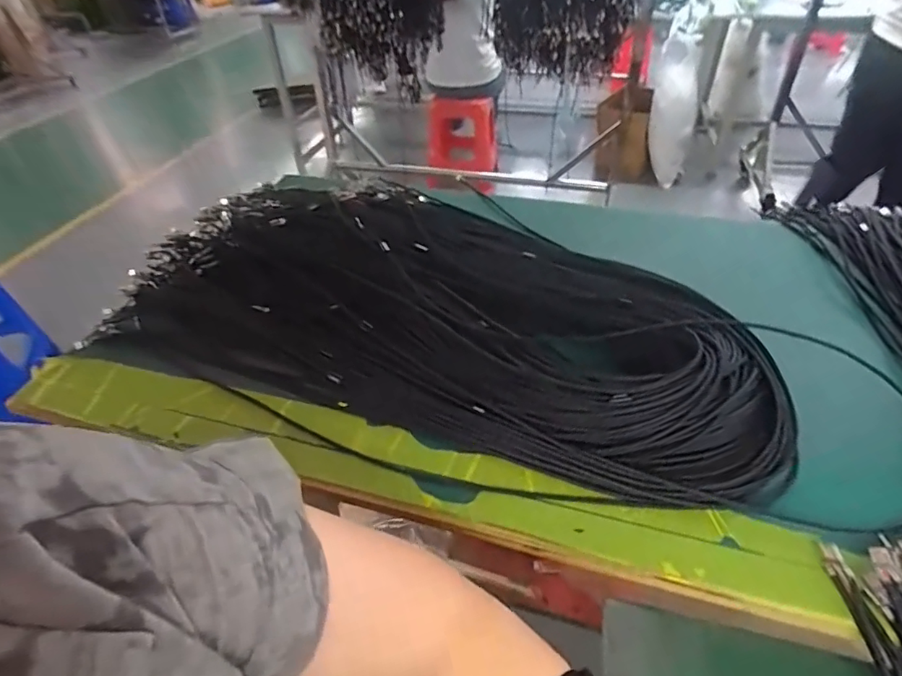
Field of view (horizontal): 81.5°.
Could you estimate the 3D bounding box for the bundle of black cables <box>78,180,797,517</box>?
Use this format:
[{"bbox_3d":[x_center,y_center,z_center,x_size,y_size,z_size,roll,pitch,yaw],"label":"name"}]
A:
[{"bbox_3d":[-0.032,-0.074,0.647,0.790,0.078,0.415,13,43,17],"label":"bundle of black cables"}]

